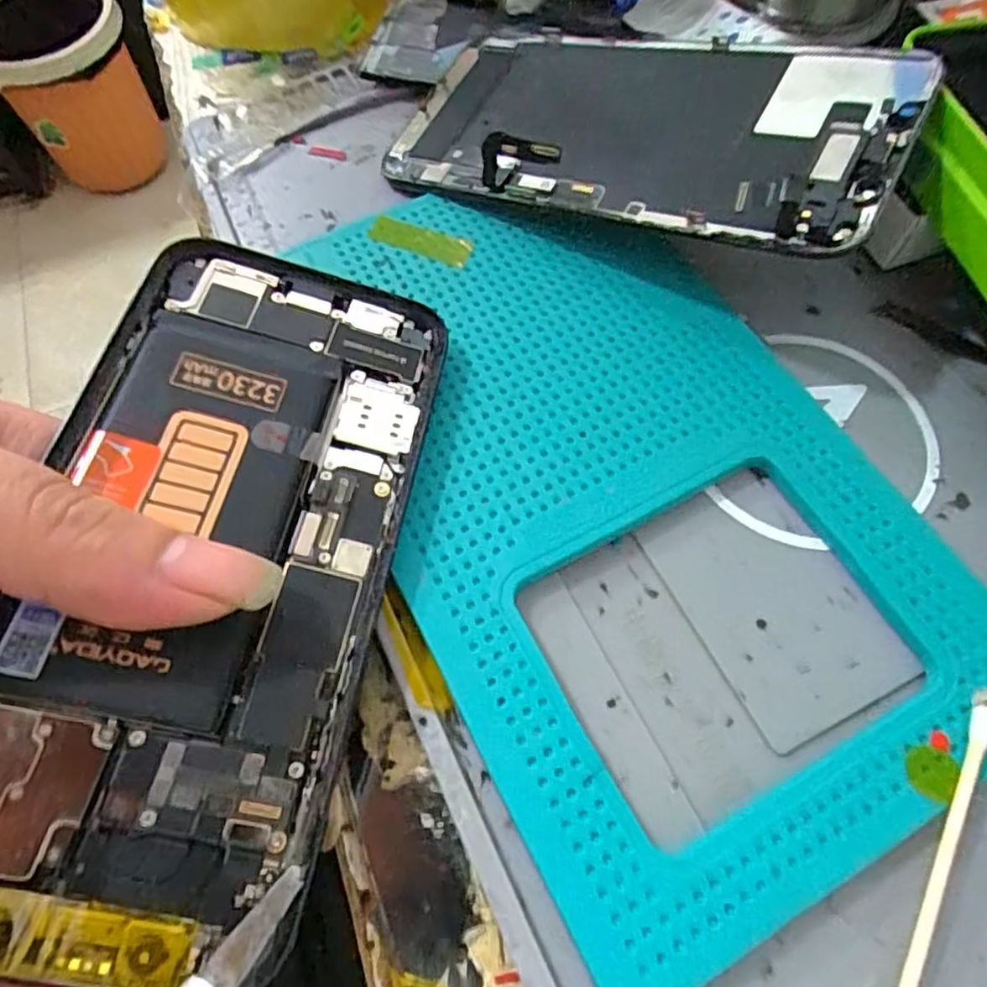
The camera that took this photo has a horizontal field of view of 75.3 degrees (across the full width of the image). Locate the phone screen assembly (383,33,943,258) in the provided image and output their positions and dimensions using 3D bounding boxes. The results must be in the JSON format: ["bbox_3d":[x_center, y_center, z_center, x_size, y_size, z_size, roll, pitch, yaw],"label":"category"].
[{"bbox_3d":[0.038,-0.108,0.182,0.143,0.012,0.072,23,70,27],"label":"phone screen assembly"}]

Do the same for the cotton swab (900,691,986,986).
[{"bbox_3d":[0.079,0.069,0.112,0.005,0.009,0.072,28,67,13],"label":"cotton swab"}]

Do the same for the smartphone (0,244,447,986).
[{"bbox_3d":[-0.057,0.011,0.130,0.070,0.005,0.144,15,64,-9],"label":"smartphone"}]

